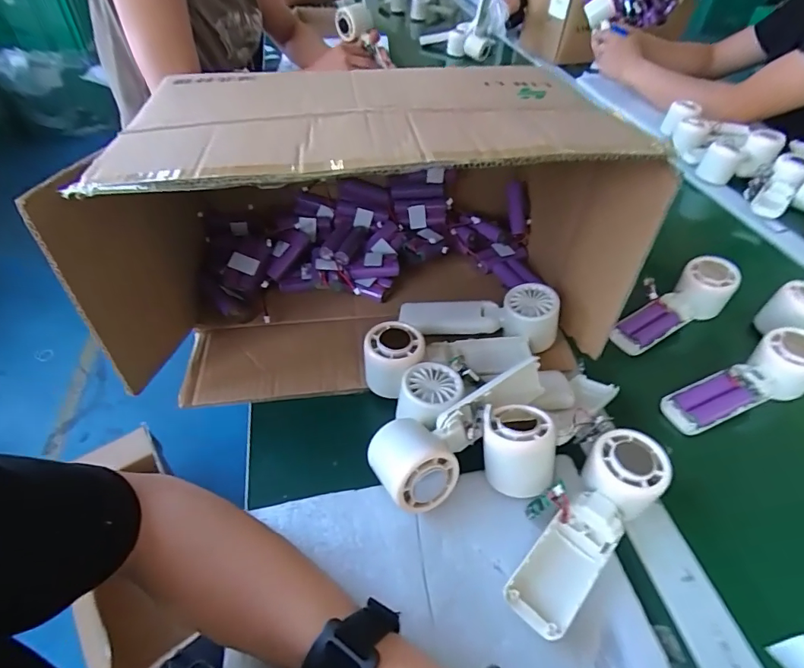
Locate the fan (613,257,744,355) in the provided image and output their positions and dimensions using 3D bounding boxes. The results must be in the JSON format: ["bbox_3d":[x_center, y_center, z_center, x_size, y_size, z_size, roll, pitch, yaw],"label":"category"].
[{"bbox_3d":[0.310,-0.032,0.529,0.177,0.043,0.069,-31,54,-12],"label":"fan"}]

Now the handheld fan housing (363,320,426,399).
[{"bbox_3d":[-0.008,0.028,0.443,0.053,0.061,0.054,2,46,-2],"label":"handheld fan housing"}]

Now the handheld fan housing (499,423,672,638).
[{"bbox_3d":[0.138,0.143,0.345,0.060,0.044,0.167,35,67,27],"label":"handheld fan housing"}]

